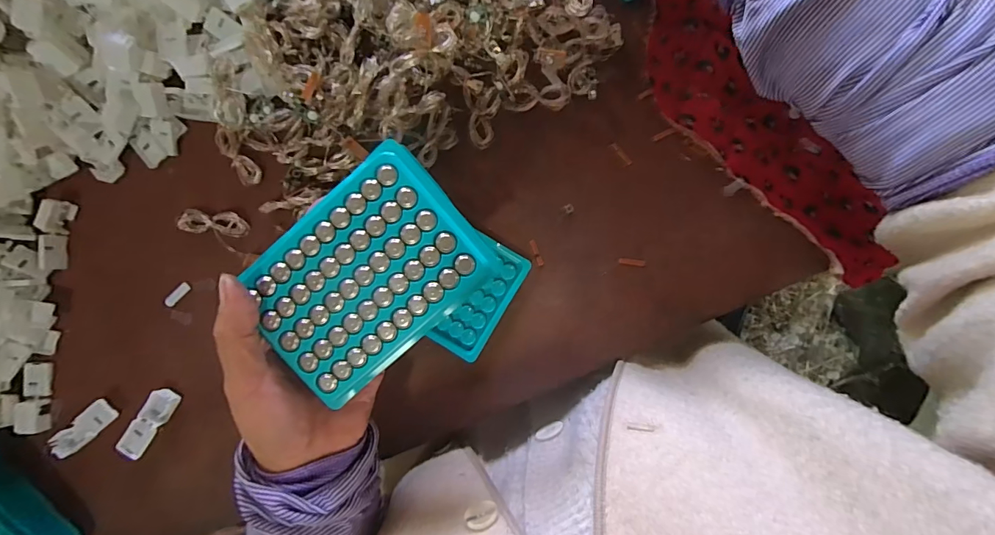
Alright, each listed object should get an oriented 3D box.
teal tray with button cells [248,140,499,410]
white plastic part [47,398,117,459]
[{"bbox_3d":[-0.073,0.007,0.238,0.128,0.011,0.088,-44,95,2],"label":"teal tray with button cells"},{"bbox_3d":[-0.333,0.130,0.348,0.058,0.009,0.021,-37,91,-1],"label":"white plastic part"}]

